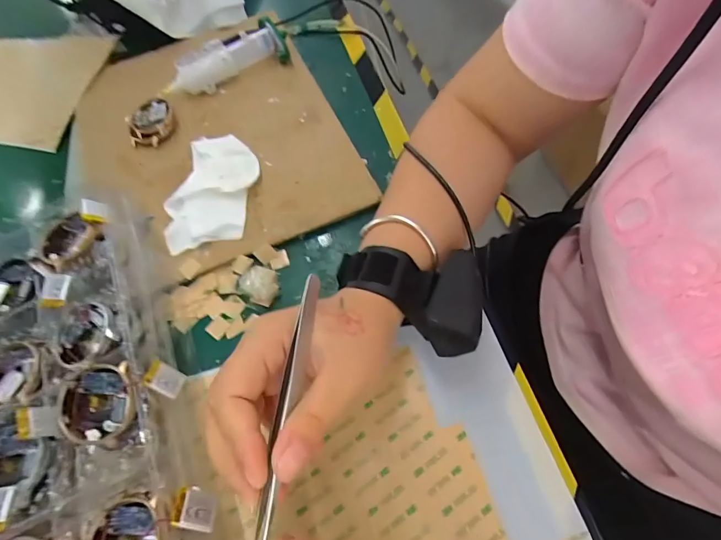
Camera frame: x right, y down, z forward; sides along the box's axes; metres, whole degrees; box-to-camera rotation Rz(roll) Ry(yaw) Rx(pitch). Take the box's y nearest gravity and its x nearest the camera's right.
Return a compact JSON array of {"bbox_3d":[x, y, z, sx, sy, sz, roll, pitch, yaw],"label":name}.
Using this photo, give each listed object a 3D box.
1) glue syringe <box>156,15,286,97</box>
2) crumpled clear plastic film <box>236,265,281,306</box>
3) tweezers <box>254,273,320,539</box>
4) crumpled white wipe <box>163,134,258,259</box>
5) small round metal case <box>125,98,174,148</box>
[{"bbox_3d":[-0.144,-0.223,0.435,0.136,0.030,0.045,-37,63,-13],"label":"glue syringe"},{"bbox_3d":[-0.082,0.012,0.324,0.031,0.015,0.028,13,64,14],"label":"crumpled clear plastic film"},{"bbox_3d":[-0.034,0.061,0.190,0.008,0.011,0.125,7,64,6],"label":"tweezers"},{"bbox_3d":[-0.131,-0.073,0.363,0.072,0.013,0.119,5,62,10],"label":"crumpled white wipe"},{"bbox_3d":[-0.211,-0.148,0.408,0.047,0.015,0.053,-21,61,-5],"label":"small round metal case"}]

